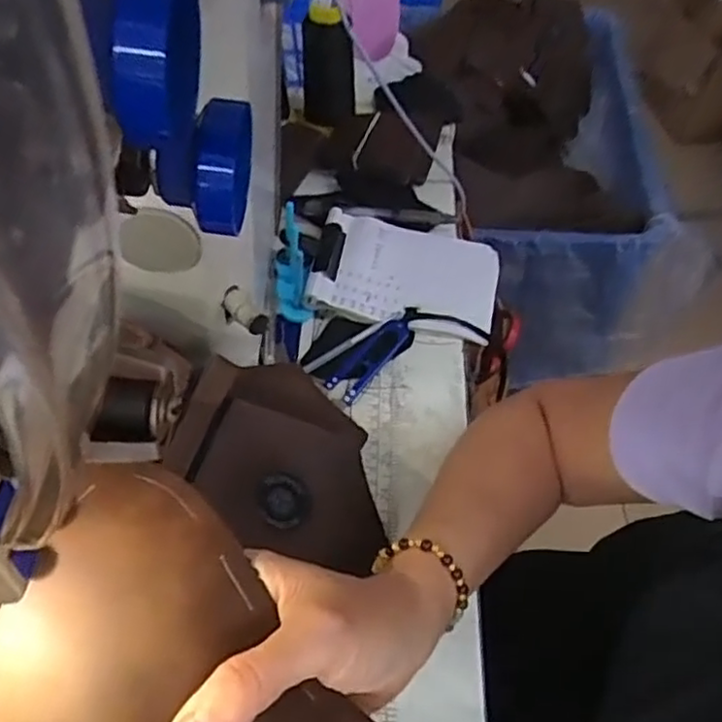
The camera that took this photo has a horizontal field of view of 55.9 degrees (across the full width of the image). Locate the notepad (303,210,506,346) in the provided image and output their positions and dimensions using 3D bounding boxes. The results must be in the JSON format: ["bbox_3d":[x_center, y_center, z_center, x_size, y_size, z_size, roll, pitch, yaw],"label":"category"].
[{"bbox_3d":[0.039,-0.075,0.553,0.142,0.021,0.104,9,54,8],"label":"notepad"}]

